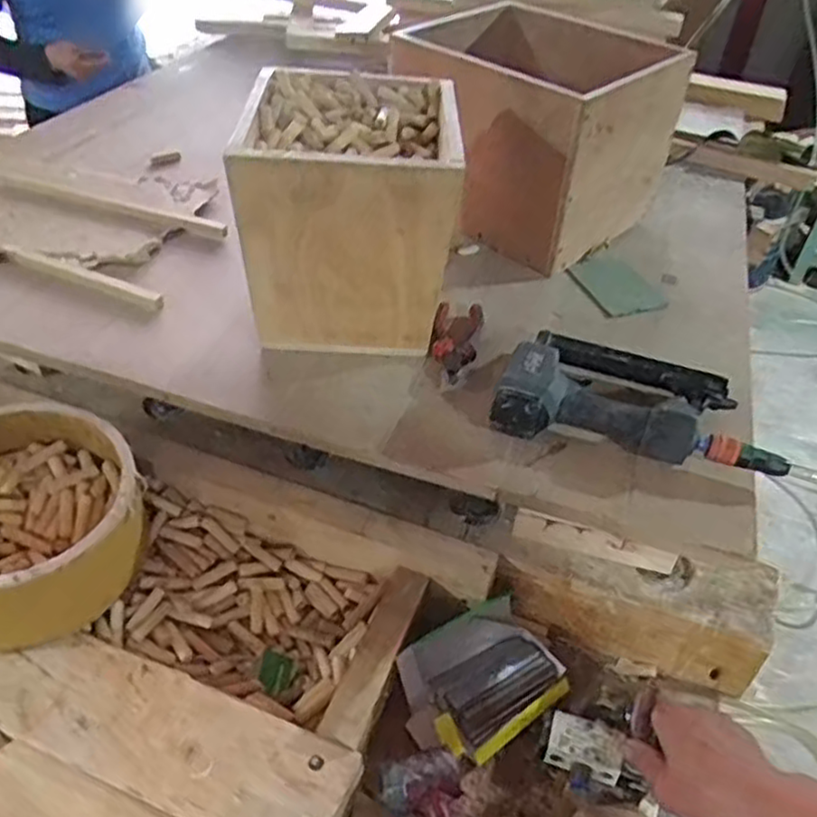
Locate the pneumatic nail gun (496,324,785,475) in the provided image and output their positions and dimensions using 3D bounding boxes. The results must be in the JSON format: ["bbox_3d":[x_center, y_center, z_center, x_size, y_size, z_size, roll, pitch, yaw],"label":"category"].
[{"bbox_3d":[0.235,-0.010,0.733,0.278,0.062,0.147,13,41,10],"label":"pneumatic nail gun"}]

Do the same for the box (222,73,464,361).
[{"bbox_3d":[-0.063,-0.220,0.809,0.214,0.224,0.248,3,41,-2],"label":"box"}]

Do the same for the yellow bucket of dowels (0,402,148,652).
[{"bbox_3d":[-0.371,0.112,0.691,0.207,0.124,0.201,2,41,-2],"label":"yellow bucket of dowels"}]

